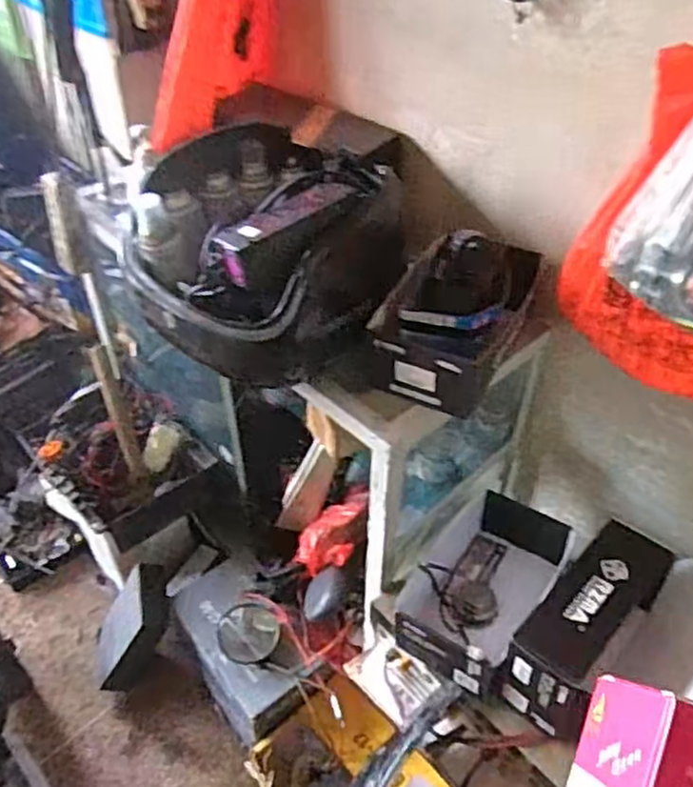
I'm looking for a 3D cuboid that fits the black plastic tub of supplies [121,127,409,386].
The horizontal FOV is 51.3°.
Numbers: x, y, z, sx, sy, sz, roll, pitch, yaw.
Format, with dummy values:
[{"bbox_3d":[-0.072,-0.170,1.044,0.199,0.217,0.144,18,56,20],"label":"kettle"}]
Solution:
[{"bbox_3d":[-0.114,-0.189,0.952,0.308,0.182,0.346,-26,50,-25],"label":"black plastic tub of supplies"}]

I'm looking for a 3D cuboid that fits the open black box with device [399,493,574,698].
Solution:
[{"bbox_3d":[0.201,0.269,1.049,0.168,0.104,0.310,27,50,24],"label":"open black box with device"}]

